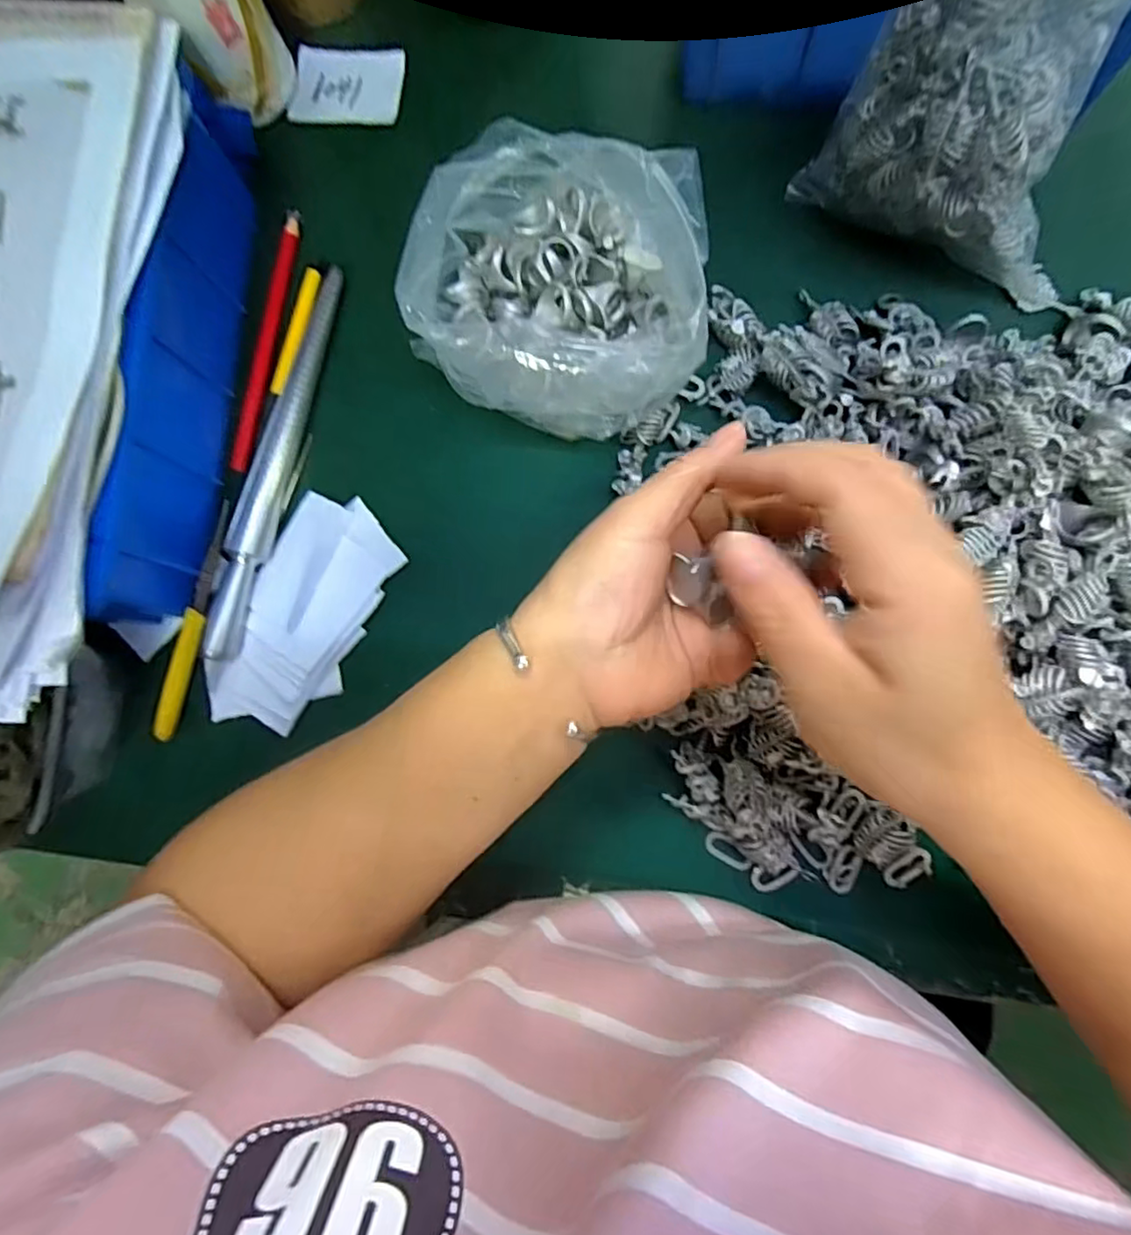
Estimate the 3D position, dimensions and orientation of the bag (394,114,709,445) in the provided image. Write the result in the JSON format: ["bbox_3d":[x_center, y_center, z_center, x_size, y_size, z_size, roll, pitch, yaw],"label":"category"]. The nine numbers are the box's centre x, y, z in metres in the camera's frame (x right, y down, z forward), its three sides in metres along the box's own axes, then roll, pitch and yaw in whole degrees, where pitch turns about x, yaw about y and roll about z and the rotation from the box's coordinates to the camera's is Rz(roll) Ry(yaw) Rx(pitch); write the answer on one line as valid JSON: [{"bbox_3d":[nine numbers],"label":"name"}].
[{"bbox_3d":[-0.003,-0.168,0.321,0.150,0.072,0.144,4,83,7],"label":"bag"}]

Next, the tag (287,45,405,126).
[{"bbox_3d":[-0.138,-0.338,0.386,0.067,0.009,0.049,5,83,7],"label":"tag"}]

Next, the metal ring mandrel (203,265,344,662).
[{"bbox_3d":[-0.167,-0.093,0.348,0.019,0.017,0.233,11,84,6],"label":"metal ring mandrel"}]

